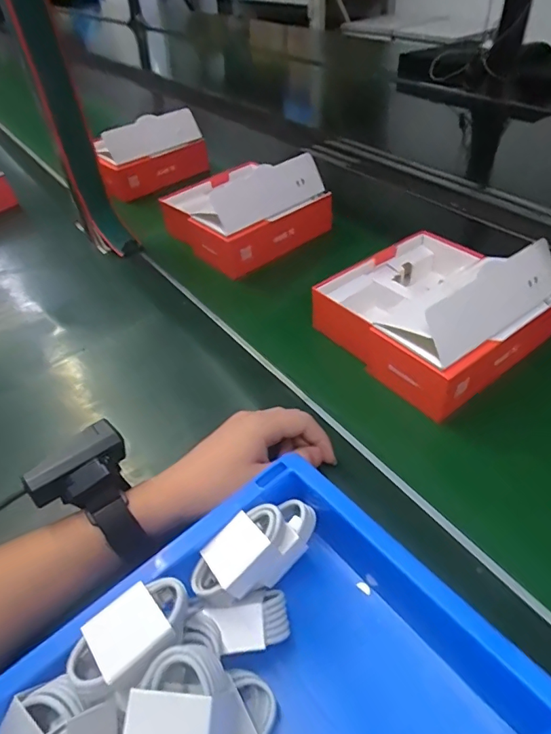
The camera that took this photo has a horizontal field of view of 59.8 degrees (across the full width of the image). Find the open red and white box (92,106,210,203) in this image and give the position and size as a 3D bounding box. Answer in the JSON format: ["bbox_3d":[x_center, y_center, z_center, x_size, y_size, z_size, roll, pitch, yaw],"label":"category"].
[{"bbox_3d":[-0.215,-0.379,0.857,0.195,0.104,0.070,-29,46,-22],"label":"open red and white box"}]

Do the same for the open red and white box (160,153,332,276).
[{"bbox_3d":[-0.052,-0.235,0.688,0.188,0.096,0.189,-32,47,-25],"label":"open red and white box"}]

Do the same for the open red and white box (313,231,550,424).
[{"bbox_3d":[0.159,-0.075,0.485,0.180,0.096,0.190,-28,46,-21],"label":"open red and white box"}]

